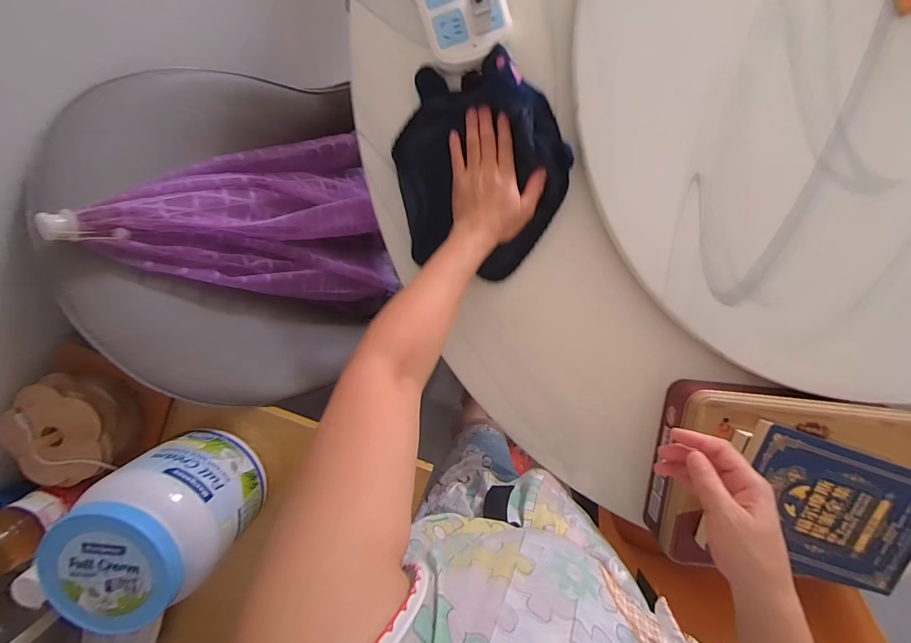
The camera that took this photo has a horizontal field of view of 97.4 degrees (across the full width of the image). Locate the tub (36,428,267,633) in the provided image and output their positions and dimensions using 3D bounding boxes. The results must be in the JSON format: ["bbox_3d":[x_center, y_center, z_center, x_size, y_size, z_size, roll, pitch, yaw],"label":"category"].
[{"bbox_3d":[-0.301,0.207,0.417,0.127,0.141,0.124,1,99,3],"label":"tub"}]

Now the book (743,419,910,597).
[{"bbox_3d":[0.407,0.211,0.439,0.209,0.016,0.150,19,100,0],"label":"book"}]

